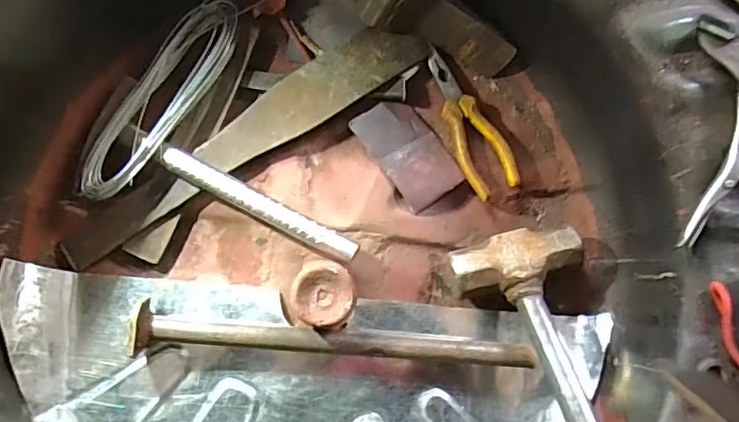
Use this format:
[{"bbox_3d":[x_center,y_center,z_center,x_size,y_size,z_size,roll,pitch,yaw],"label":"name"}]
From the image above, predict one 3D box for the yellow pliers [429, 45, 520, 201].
[{"bbox_3d":[0.102,-0.093,0.569,0.050,0.016,0.160,-23,91,-6],"label":"yellow pliers"}]

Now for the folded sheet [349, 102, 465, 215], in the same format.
[{"bbox_3d":[0.040,-0.060,0.563,0.070,0.008,0.113,-35,90,-22],"label":"folded sheet"}]

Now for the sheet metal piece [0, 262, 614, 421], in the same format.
[{"bbox_3d":[-0.052,0.191,0.515,0.552,0.050,0.228,6,88,-6],"label":"sheet metal piece"}]

